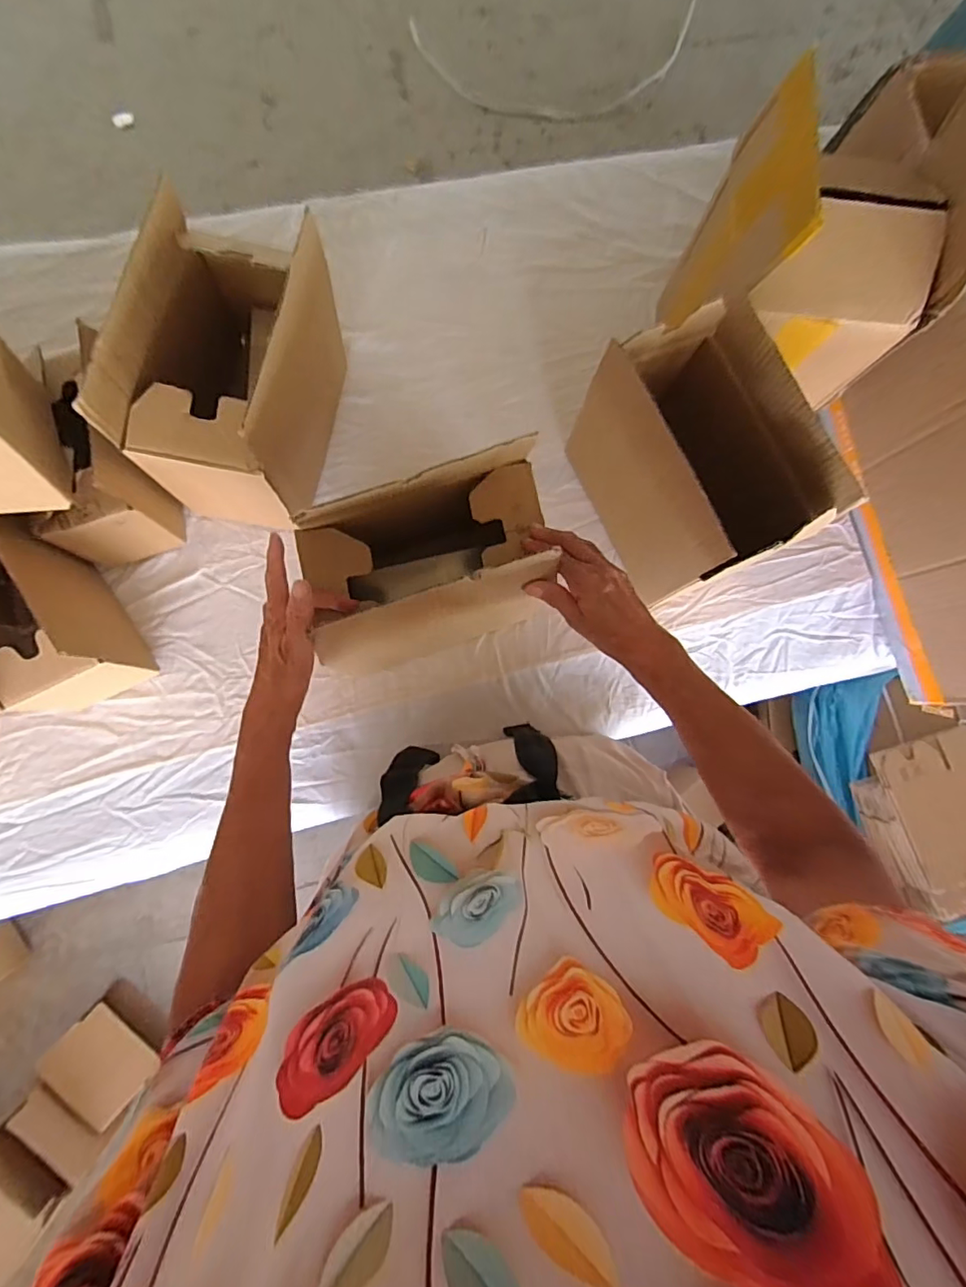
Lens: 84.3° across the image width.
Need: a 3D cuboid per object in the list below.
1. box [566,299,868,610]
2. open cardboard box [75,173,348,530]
[{"bbox_3d":[0.231,-0.201,0.576,0.149,0.198,0.237,-31,87,-9],"label":"box"},{"bbox_3d":[-0.251,-0.276,0.556,0.148,0.206,0.230,13,83,-5],"label":"open cardboard box"}]

